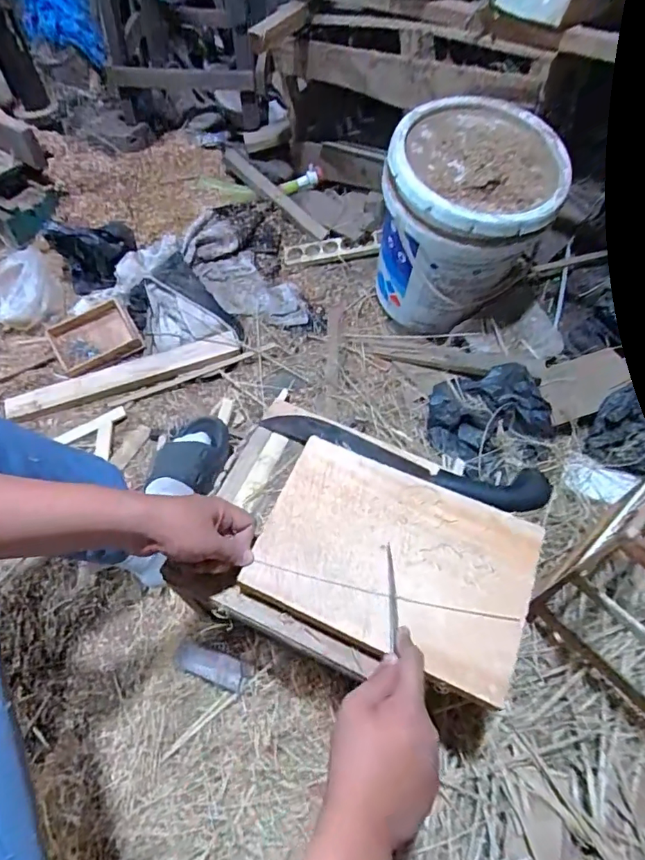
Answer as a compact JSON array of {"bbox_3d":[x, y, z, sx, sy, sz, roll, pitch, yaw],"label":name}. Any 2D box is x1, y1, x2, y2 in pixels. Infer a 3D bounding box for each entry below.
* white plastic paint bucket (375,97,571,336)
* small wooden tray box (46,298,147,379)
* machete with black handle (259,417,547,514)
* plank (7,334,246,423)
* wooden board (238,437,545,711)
[{"bbox_3d":[0.262,-0.377,0.949,0.284,0.336,0.291,0,59,1],"label":"white plastic paint bucket"},{"bbox_3d":[-0.464,-0.187,0.995,0.157,0.032,0.137,-27,60,-16],"label":"small wooden tray box"},{"bbox_3d":[0.096,0.033,0.612,0.358,0.041,0.057,16,61,10],"label":"machete with black handle"},{"bbox_3d":[-0.391,-0.108,0.974,0.451,0.033,0.051,-17,58,-10],"label":"plank"},{"bbox_3d":[0.076,0.134,0.527,0.280,0.011,0.190,21,62,13],"label":"wooden board"}]

